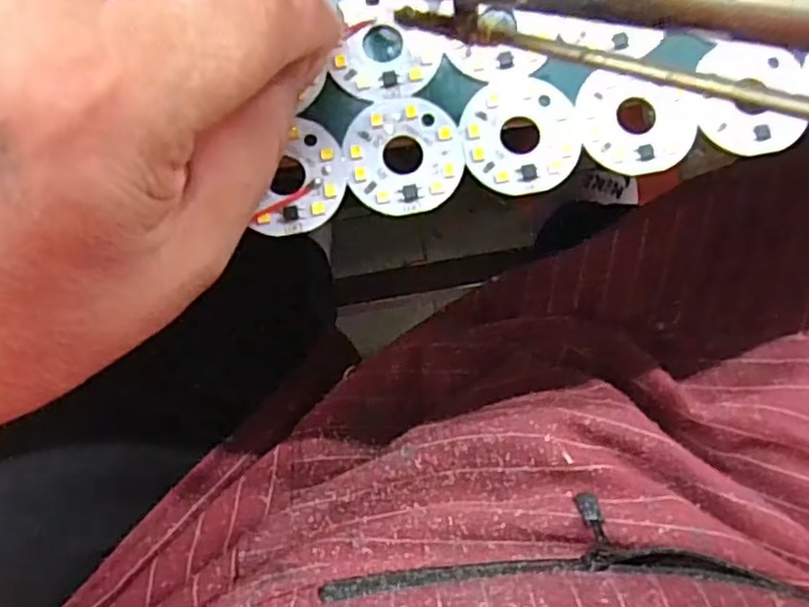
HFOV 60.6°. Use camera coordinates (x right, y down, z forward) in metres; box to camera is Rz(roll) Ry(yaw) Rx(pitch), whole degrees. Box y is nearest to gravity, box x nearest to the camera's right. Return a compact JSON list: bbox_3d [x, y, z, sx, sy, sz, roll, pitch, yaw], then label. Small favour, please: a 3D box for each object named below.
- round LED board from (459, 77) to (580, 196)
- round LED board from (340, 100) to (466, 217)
[{"bbox_3d":[0.030,-0.043,0.179,0.030,0.004,0.030,0,83,1],"label":"round LED board"},{"bbox_3d":[0.000,-0.038,0.178,0.030,0.004,0.030,0,83,1],"label":"round LED board"}]

